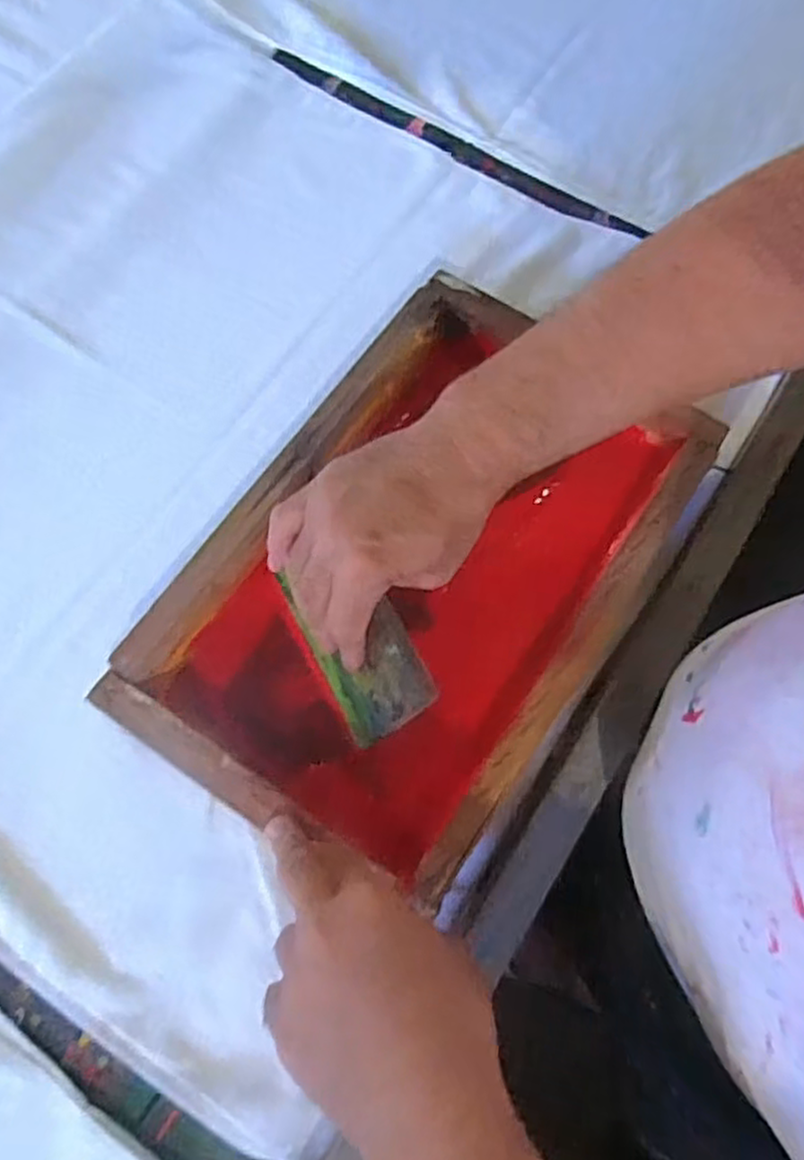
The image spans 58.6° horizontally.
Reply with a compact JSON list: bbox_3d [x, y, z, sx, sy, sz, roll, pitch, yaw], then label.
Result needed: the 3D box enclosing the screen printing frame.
[{"bbox_3d":[0.009,-0.016,0.518,0.286,0.060,0.402,32,74,12],"label":"screen printing frame"}]

